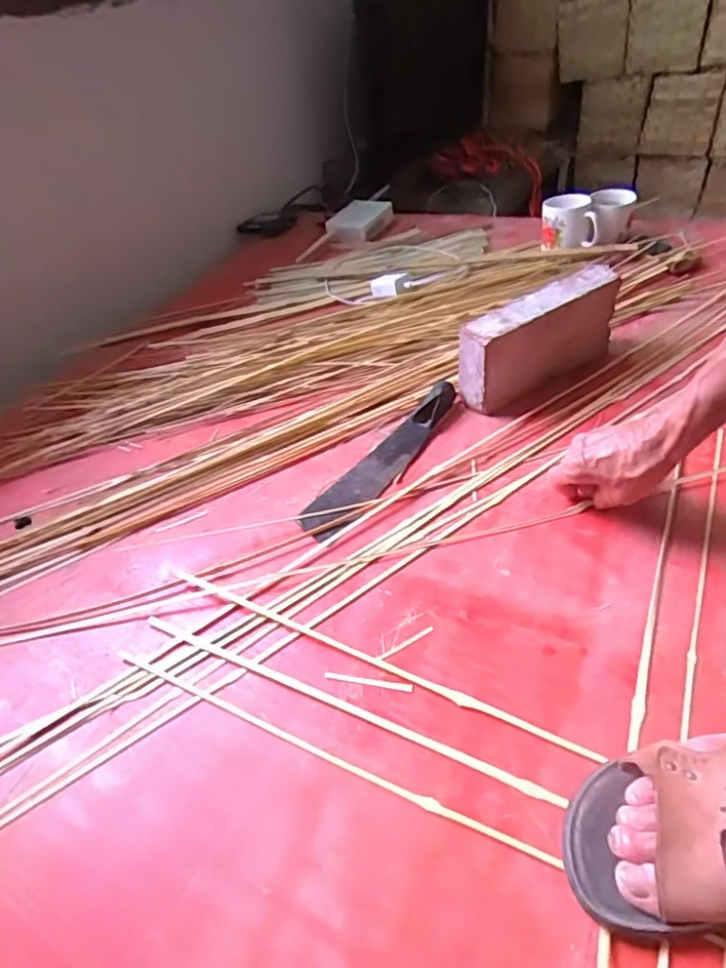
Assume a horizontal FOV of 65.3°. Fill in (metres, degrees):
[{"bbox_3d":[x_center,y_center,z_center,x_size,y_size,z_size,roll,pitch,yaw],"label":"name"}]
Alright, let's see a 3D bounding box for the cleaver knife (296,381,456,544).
[{"bbox_3d":[0.027,-0.036,0.666,0.053,0.028,0.266,27,54,31],"label":"cleaver knife"}]

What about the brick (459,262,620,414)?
[{"bbox_3d":[0.224,-0.181,0.721,0.228,0.112,0.057,-27,47,-19],"label":"brick"}]

